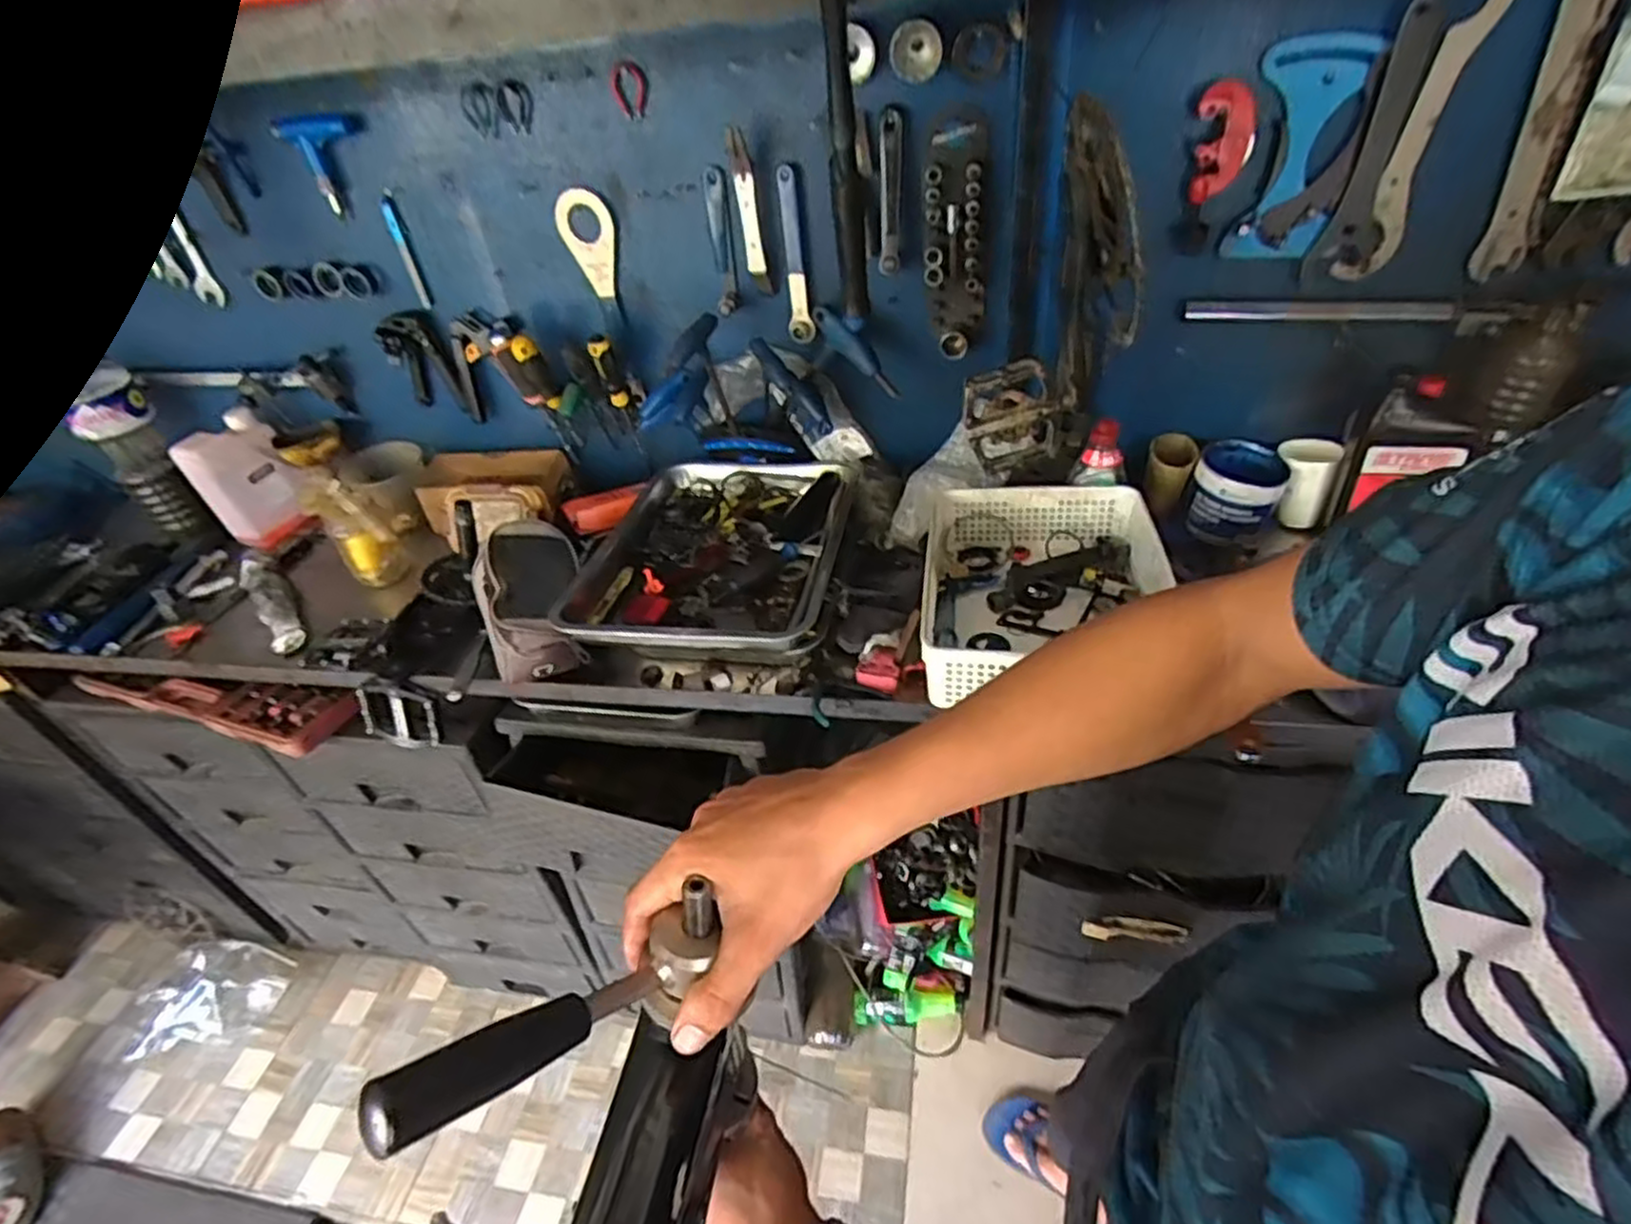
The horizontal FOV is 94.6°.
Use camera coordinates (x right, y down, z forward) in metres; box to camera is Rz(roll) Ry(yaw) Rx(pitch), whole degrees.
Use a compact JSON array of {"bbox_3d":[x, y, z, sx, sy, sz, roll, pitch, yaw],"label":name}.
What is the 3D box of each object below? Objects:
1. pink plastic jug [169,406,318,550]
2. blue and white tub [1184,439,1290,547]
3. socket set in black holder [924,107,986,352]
[{"bbox_3d":[-0.859,-0.196,1.146,0.136,0.173,0.081,-25,42,-20],"label":"pink plastic jug"},{"bbox_3d":[0.532,-0.153,0.953,0.103,0.084,0.118,20,47,29],"label":"blue and white tub"},{"bbox_3d":[0.163,-0.432,0.881,0.074,0.242,0.030,1,40,10],"label":"socket set in black holder"}]

